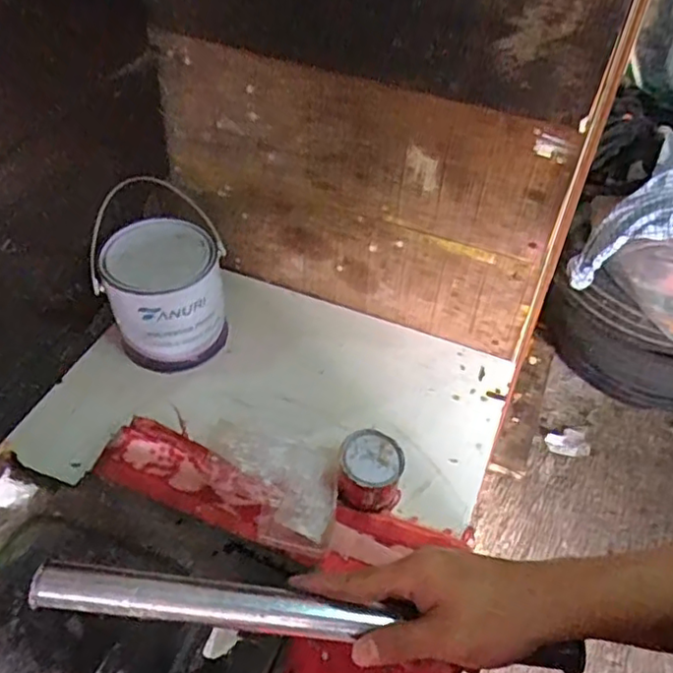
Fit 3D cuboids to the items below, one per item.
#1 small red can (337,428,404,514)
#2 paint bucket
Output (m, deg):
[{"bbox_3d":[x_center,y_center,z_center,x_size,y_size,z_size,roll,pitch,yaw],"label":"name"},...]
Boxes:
[{"bbox_3d":[0.040,0.155,0.736,0.071,0.061,0.070,1,46,-1],"label":"small red can"},{"bbox_3d":[-0.230,-0.076,0.845,0.154,0.207,0.129,-2,46,-4],"label":"paint bucket"}]

